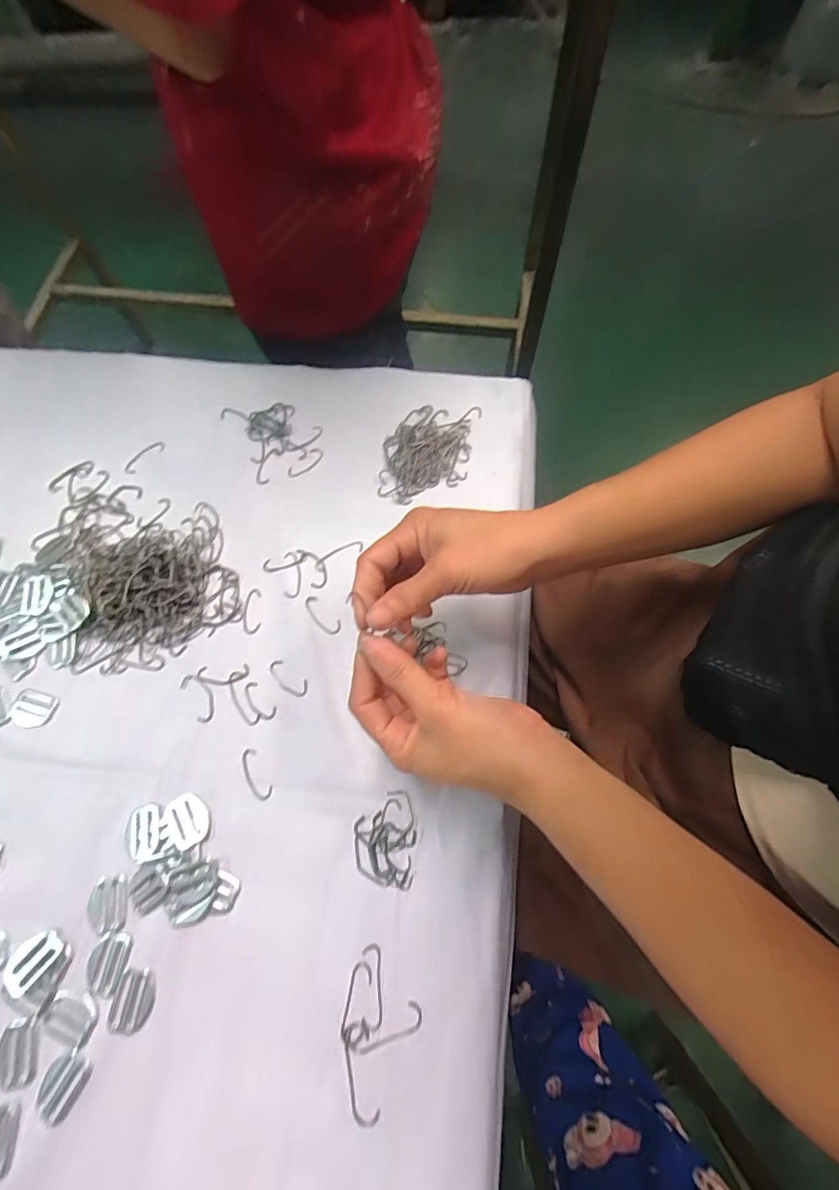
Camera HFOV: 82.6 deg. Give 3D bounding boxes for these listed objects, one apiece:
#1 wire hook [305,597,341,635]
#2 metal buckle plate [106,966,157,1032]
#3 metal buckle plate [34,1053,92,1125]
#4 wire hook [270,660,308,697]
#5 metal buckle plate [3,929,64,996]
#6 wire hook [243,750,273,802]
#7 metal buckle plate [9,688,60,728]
[{"bbox_3d":[-0.078,0.017,0.381,0.015,0.004,0.039,-43,74,-13],"label":"wire hook"},{"bbox_3d":[-0.178,0.252,0.296,0.025,0.004,0.033,12,71,6],"label":"metal buckle plate"},{"bbox_3d":[-0.213,0.292,0.283,0.024,0.004,0.033,24,72,10],"label":"metal buckle plate"},{"bbox_3d":[-0.100,0.063,0.363,0.036,0.004,0.016,34,74,13],"label":"wire hook"},{"bbox_3d":[-0.251,0.236,0.308,0.025,0.005,0.037,38,75,14],"label":"metal buckle plate"},{"bbox_3d":[-0.118,0.128,0.341,0.014,0.004,0.038,-30,72,-9],"label":"wire hook"},{"bbox_3d":[-0.296,0.087,0.365,0.034,0.004,0.027,13,71,6],"label":"metal buckle plate"}]

